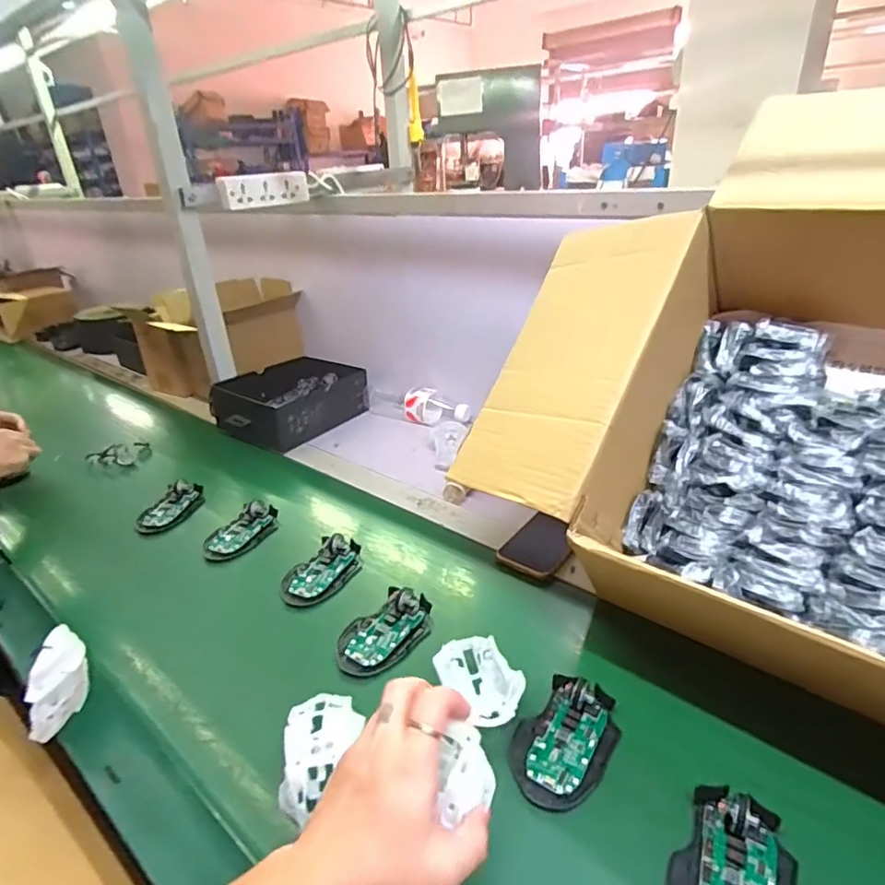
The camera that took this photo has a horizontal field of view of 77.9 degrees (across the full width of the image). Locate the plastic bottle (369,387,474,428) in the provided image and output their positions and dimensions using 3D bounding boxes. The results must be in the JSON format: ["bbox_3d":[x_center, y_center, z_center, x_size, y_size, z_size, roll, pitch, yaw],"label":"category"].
[{"bbox_3d":[-0.050,-0.079,1.081,0.234,0.059,0.078,12,32,26],"label":"plastic bottle"}]

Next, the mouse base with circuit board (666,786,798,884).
[{"bbox_3d":[0.197,0.288,0.367,0.071,0.026,0.105,16,34,32],"label":"mouse base with circuit board"}]

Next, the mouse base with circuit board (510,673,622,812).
[{"bbox_3d":[0.103,0.247,0.463,0.073,0.022,0.115,16,34,32],"label":"mouse base with circuit board"}]

